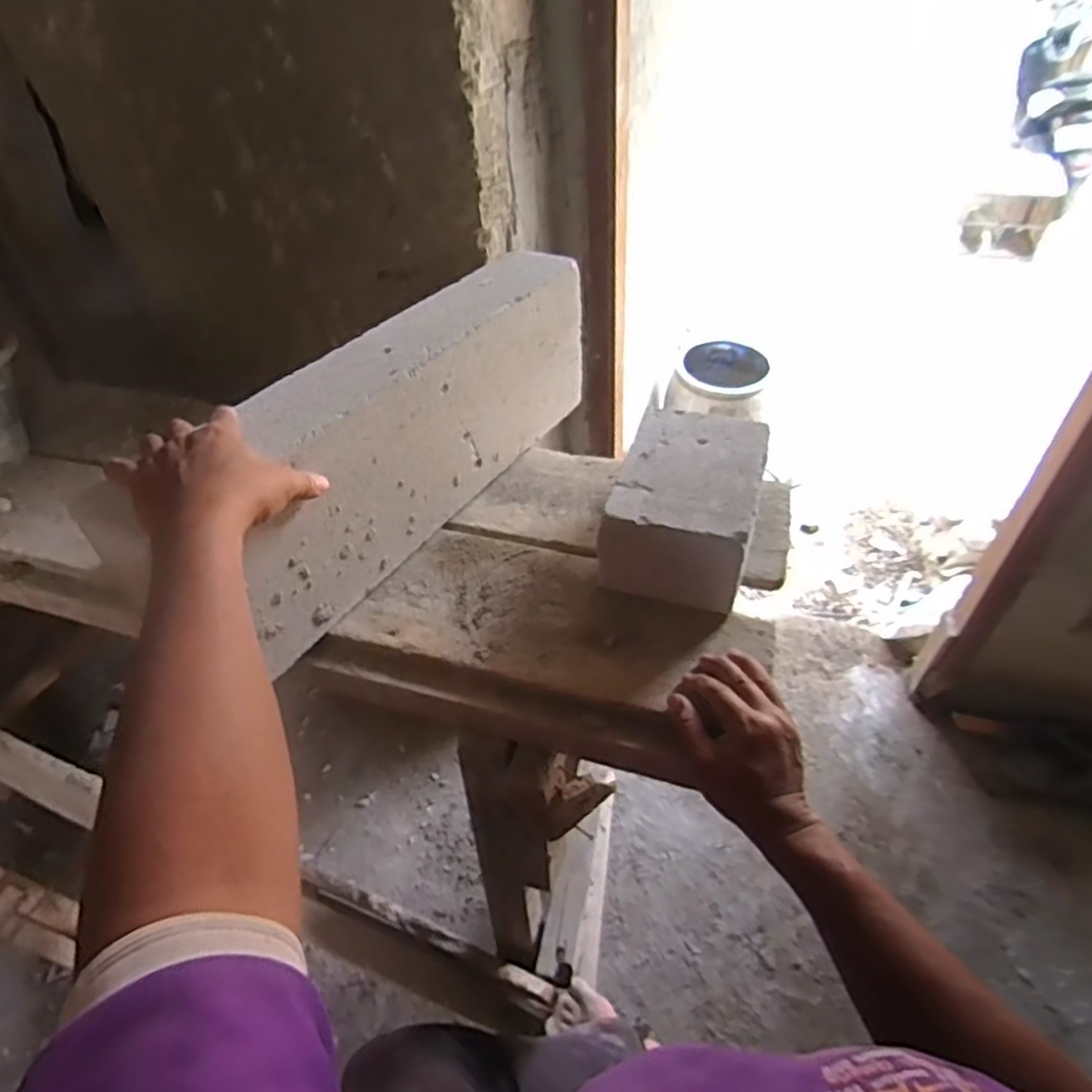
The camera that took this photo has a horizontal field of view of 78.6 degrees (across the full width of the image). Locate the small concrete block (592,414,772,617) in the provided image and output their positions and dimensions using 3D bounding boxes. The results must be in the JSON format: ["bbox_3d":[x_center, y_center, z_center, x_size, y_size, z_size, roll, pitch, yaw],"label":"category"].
[{"bbox_3d":[0.143,-0.043,0.664,0.135,0.084,0.197,11,48,16],"label":"small concrete block"}]

